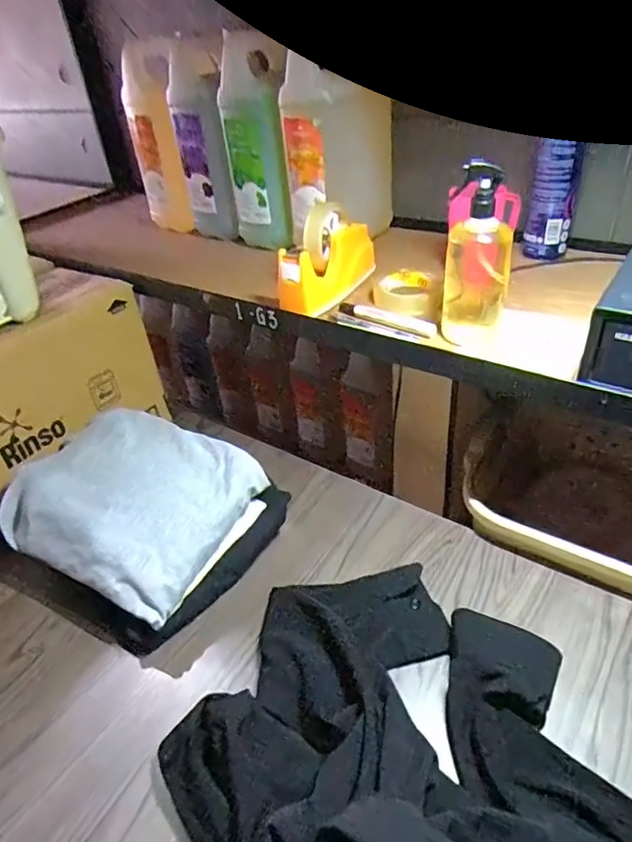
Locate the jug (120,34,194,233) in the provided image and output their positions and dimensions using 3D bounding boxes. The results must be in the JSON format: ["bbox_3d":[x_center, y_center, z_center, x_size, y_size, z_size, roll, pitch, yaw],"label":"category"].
[{"bbox_3d":[-0.286,-0.521,1.015,0.106,0.303,0.100,-13,38,-8],"label":"jug"}]

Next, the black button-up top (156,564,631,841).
[{"bbox_3d":[0.161,0.334,0.479,0.599,0.113,0.351,20,45,36],"label":"black button-up top"}]

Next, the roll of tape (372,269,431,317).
[{"bbox_3d":[0.124,-0.187,0.789,0.078,0.039,0.078,3,38,12],"label":"roll of tape"}]

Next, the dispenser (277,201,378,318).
[{"bbox_3d":[0.020,-0.238,0.778,0.062,0.107,0.178,18,44,28],"label":"dispenser"}]

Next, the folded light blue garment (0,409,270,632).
[{"bbox_3d":[-0.255,0.104,0.753,0.291,0.084,0.247,17,43,28],"label":"folded light blue garment"}]

